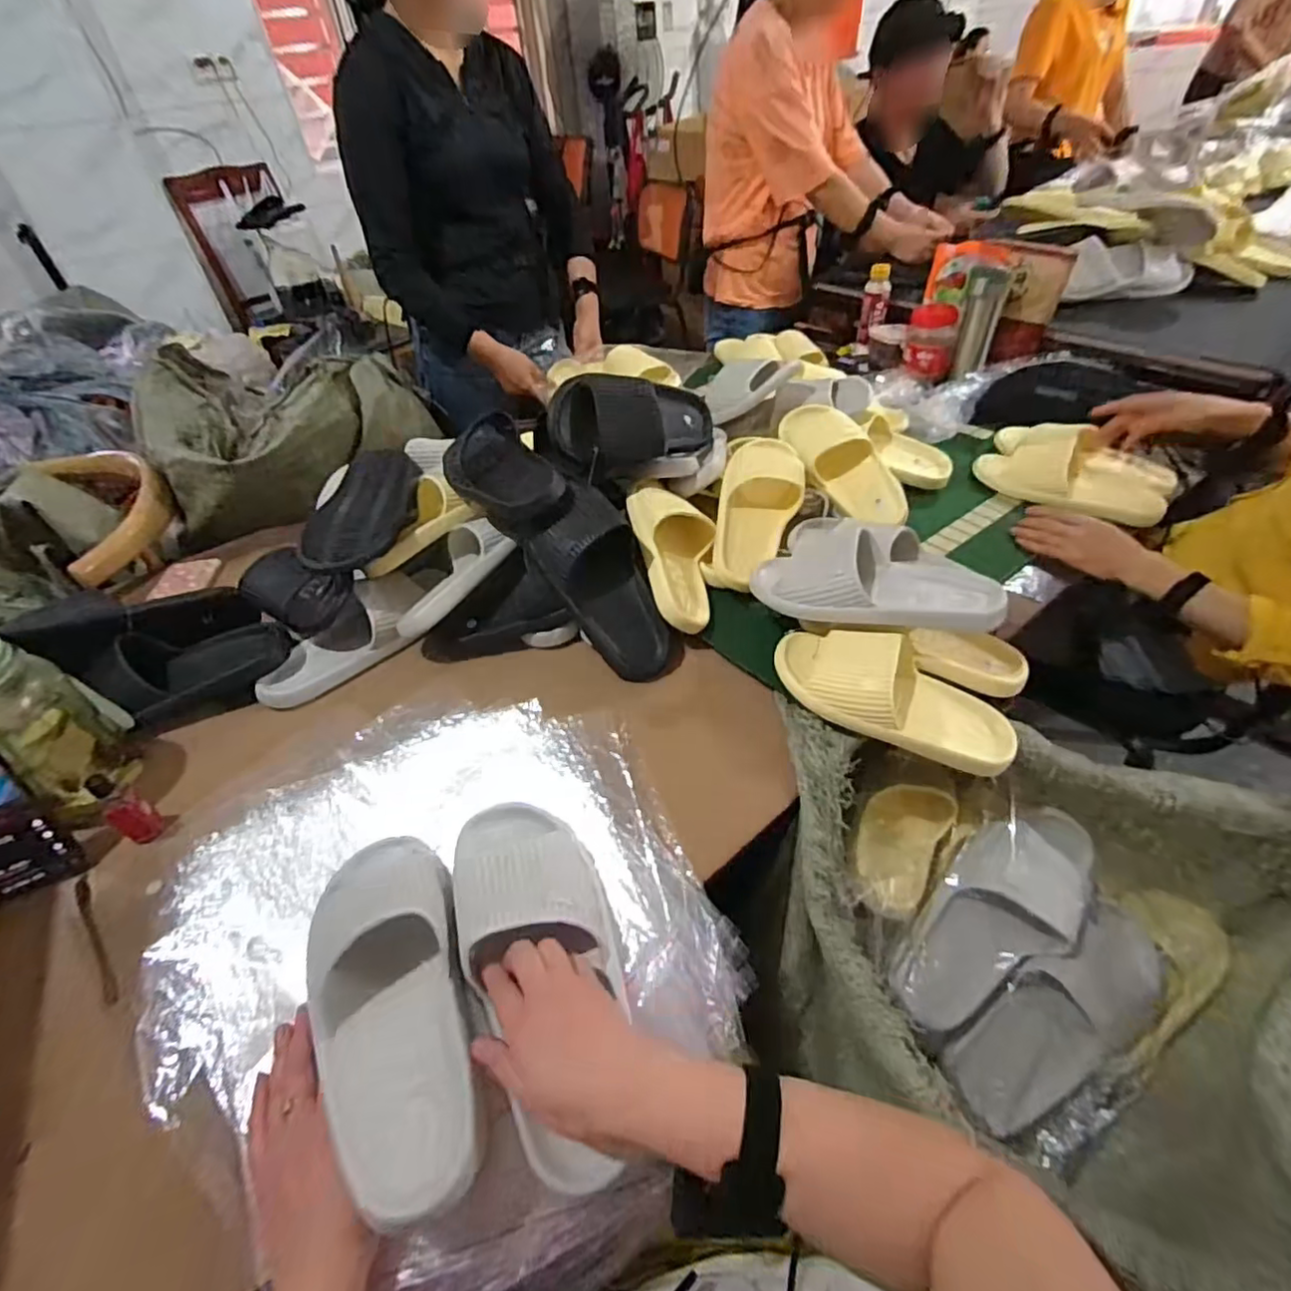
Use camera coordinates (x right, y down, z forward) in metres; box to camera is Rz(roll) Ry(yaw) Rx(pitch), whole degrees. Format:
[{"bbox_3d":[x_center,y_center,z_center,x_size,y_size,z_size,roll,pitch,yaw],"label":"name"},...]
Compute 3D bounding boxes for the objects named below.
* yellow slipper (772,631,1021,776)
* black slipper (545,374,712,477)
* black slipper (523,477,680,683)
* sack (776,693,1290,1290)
[{"bbox_3d":[0.272,0.054,0.670,0.256,0.064,0.110,26,51,10],"label":"yellow slipper"},{"bbox_3d":[0.004,-0.302,0.860,0.101,0.118,0.287,33,37,33],"label":"black slipper"},{"bbox_3d":[-0.048,-0.069,0.763,0.105,0.074,0.246,-29,91,-22],"label":"black slipper"},{"bbox_3d":[0.381,0.291,0.649,0.532,0.312,0.481,27,53,29],"label":"sack"}]

